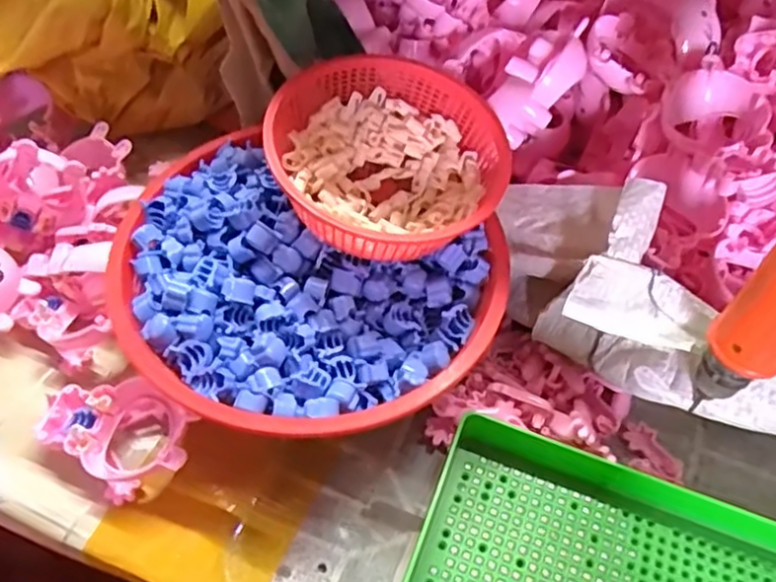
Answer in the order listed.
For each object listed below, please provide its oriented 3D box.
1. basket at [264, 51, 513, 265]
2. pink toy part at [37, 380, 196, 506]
[{"bbox_3d":[0.000,-0.076,0.391,0.132,0.068,0.129,1,53,-2],"label":"basket"},{"bbox_3d":[-0.152,0.082,0.380,0.088,0.030,0.062,27,57,17],"label":"pink toy part"}]

